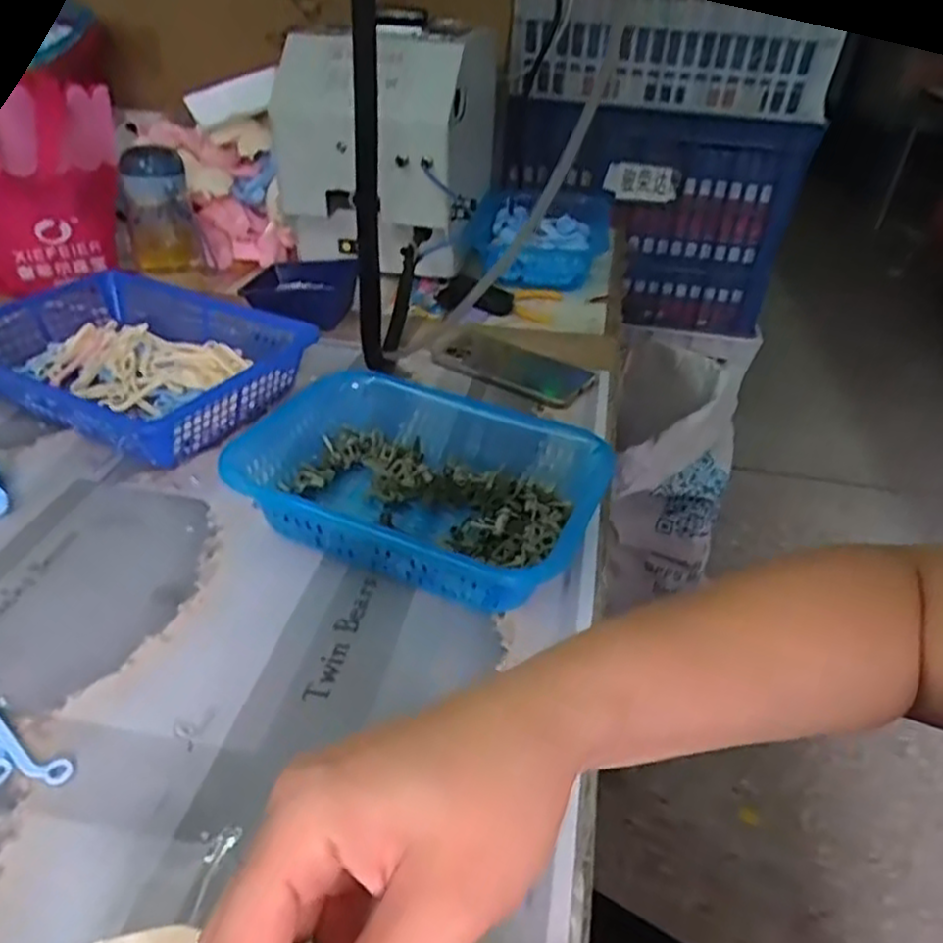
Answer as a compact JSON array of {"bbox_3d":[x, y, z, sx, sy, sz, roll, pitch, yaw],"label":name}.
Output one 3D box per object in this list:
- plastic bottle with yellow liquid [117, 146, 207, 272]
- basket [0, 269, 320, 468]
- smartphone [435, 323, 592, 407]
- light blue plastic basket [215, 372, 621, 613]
[{"bbox_3d":[-0.372,-0.301,0.866,0.069,0.161,0.072,-13,68,-24],"label":"plastic bottle with yellow liquid"},{"bbox_3d":[-0.316,-0.103,0.679,0.276,0.068,0.210,19,37,19],"label":"basket"},{"bbox_3d":[0.040,-0.113,0.758,0.174,0.011,0.082,26,40,27],"label":"smartphone"},{"bbox_3d":[-0.043,0.014,0.543,0.249,0.070,0.183,20,38,20],"label":"light blue plastic basket"}]

